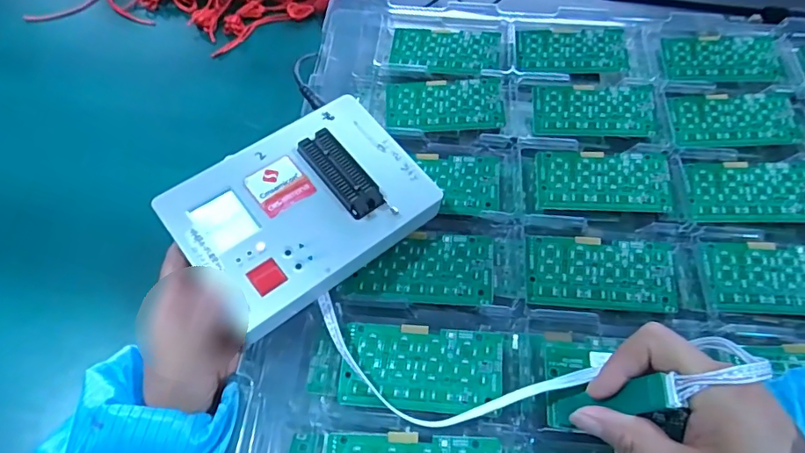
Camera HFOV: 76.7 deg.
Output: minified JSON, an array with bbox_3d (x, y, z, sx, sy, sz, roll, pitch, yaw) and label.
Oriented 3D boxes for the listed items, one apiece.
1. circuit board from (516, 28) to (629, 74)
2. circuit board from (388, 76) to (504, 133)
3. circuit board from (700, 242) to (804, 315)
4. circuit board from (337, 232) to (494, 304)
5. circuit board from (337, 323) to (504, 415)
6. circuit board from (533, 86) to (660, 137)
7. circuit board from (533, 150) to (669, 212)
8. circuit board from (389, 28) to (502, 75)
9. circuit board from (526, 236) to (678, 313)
[{"bbox_3d":[0.145,-0.151,0.434,0.093,0.005,0.047,-1,60,0],"label":"circuit board"},{"bbox_3d":[0.034,-0.097,0.405,0.092,0.004,0.046,-2,67,2],"label":"circuit board"},{"bbox_3d":[0.242,0.033,0.325,0.092,0.008,0.045,2,60,2],"label":"circuit board"},{"bbox_3d":[0.012,0.026,0.334,0.094,0.004,0.047,4,67,6],"label":"circuit board"},{"bbox_3d":[0.011,0.083,0.298,0.093,0.008,0.047,4,60,3],"label":"circuit board"},{"bbox_3d":[0.151,-0.092,0.401,0.093,0.008,0.048,4,60,3],"label":"circuit board"},{"bbox_3d":[0.146,-0.035,0.370,0.093,0.004,0.048,1,60,2],"label":"circuit board"},{"bbox_3d":[0.036,-0.151,0.436,0.091,0.007,0.047,8,60,5],"label":"circuit board"},{"bbox_3d":[0.129,0.029,0.332,0.093,0.007,0.047,4,60,3],"label":"circuit board"}]

